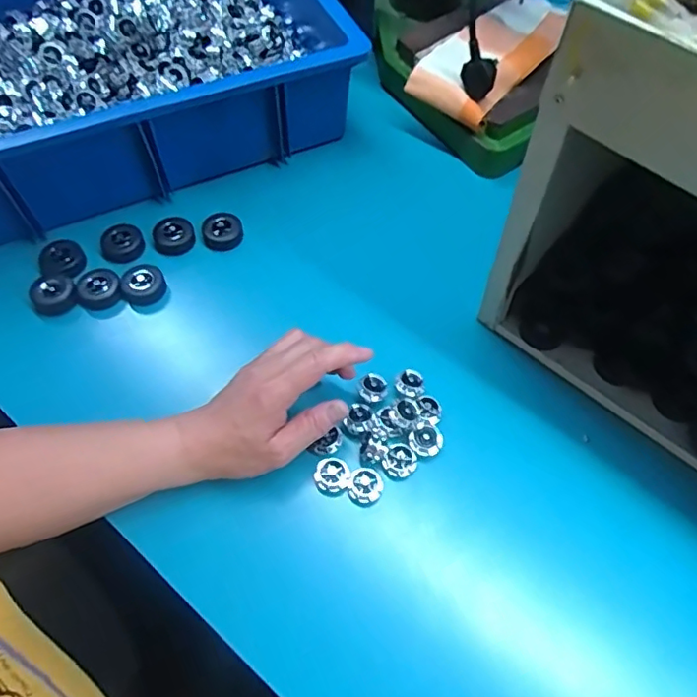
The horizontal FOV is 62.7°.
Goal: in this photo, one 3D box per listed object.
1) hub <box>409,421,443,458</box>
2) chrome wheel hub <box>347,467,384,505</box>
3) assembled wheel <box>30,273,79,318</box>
[{"bbox_3d":[0.058,0.068,0.429,0.023,0.006,0.026,-12,62,-6],"label":"hub"},{"bbox_3d":[0.012,0.100,0.418,0.025,0.008,0.024,0,61,1],"label":"chrome wheel hub"},{"bbox_3d":[-0.268,-0.049,0.520,0.039,0.015,0.045,-37,67,-18],"label":"assembled wheel"}]

